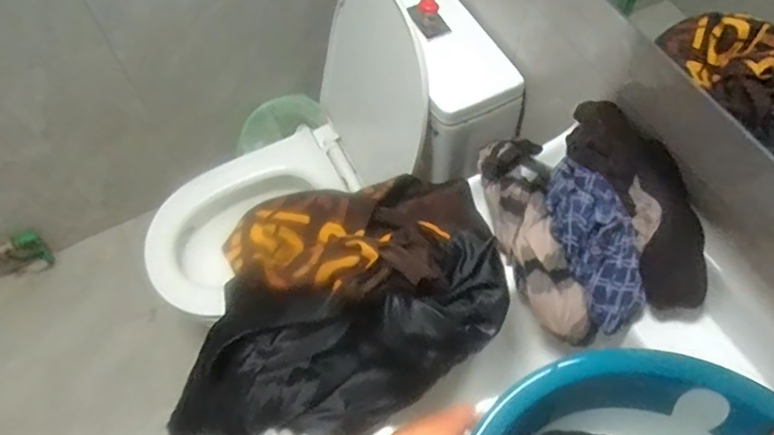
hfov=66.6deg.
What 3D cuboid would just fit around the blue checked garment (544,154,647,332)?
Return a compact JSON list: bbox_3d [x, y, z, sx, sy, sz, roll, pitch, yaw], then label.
[{"bbox_3d":[0.235,0.026,0.670,0.076,0.089,0.205,-16,80,-7],"label":"blue checked garment"}]

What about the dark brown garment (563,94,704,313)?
[{"bbox_3d":[0.292,-0.023,0.690,0.083,0.096,0.259,-19,61,-9],"label":"dark brown garment"}]

